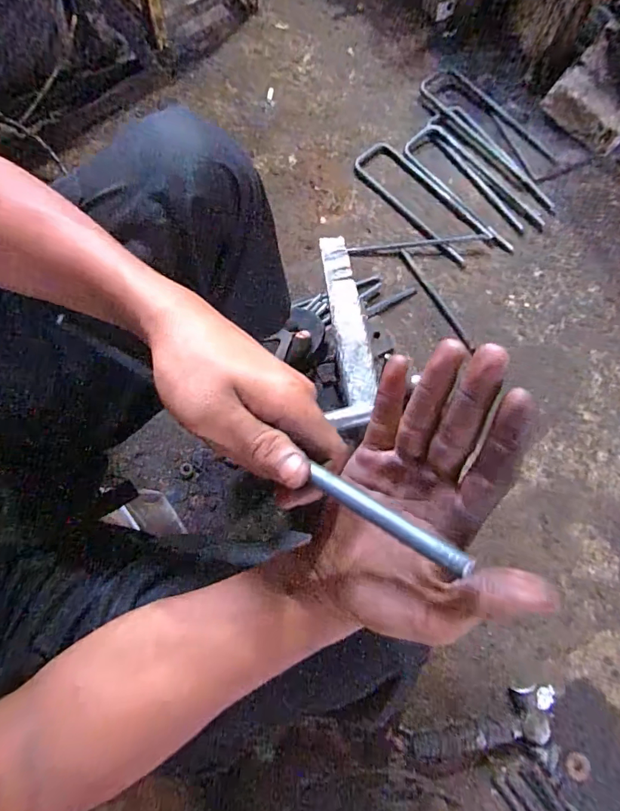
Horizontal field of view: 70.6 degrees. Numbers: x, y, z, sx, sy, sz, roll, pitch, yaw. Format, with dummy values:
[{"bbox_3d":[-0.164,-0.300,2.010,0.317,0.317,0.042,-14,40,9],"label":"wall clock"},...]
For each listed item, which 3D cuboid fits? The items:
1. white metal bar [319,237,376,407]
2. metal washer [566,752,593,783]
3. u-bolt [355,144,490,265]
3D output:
[{"bbox_3d":[0.048,-0.113,0.565,0.041,0.010,0.231,-10,75,-2],"label":"white metal bar"},{"bbox_3d":[0.446,0.601,0.727,0.047,0.008,0.038,25,77,7],"label":"metal washer"},{"bbox_3d":[0.256,-0.480,1.012,0.124,0.017,0.352,-40,78,-9],"label":"u-bolt"}]

